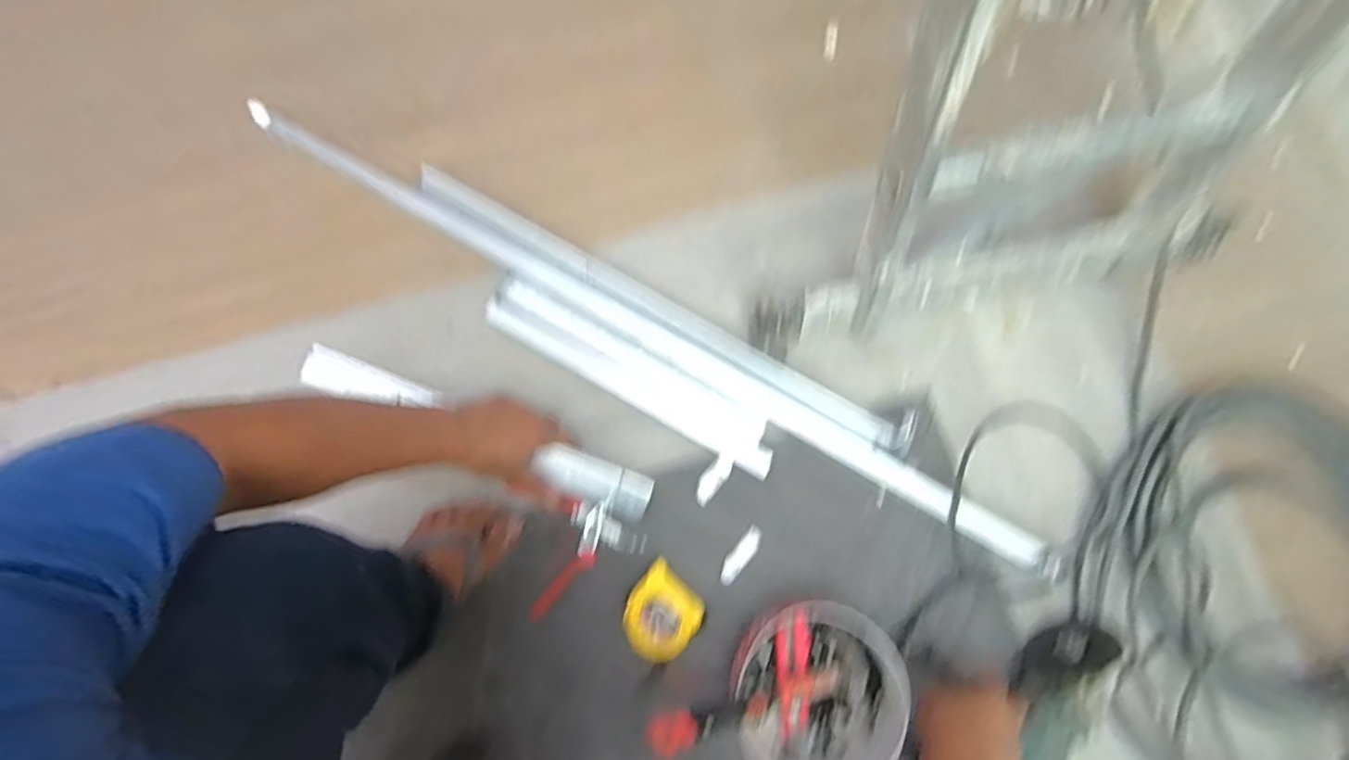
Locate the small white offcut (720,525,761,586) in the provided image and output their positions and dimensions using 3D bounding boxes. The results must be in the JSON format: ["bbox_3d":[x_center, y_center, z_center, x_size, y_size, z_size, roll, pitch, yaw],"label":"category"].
[{"bbox_3d":[0.080,0.210,0.728,0.023,0.005,0.073,39,81,8],"label":"small white offcut"}]

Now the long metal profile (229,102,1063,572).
[{"bbox_3d":[-0.045,-0.063,0.750,1.102,0.034,0.038,30,80,6],"label":"long metal profile"}]

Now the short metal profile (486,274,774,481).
[{"bbox_3d":[-0.052,-0.005,0.752,0.393,0.040,0.065,30,80,6],"label":"short metal profile"}]

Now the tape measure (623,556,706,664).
[{"bbox_3d":[-0.016,0.266,0.699,0.084,0.046,0.086,43,81,8],"label":"tape measure"}]

